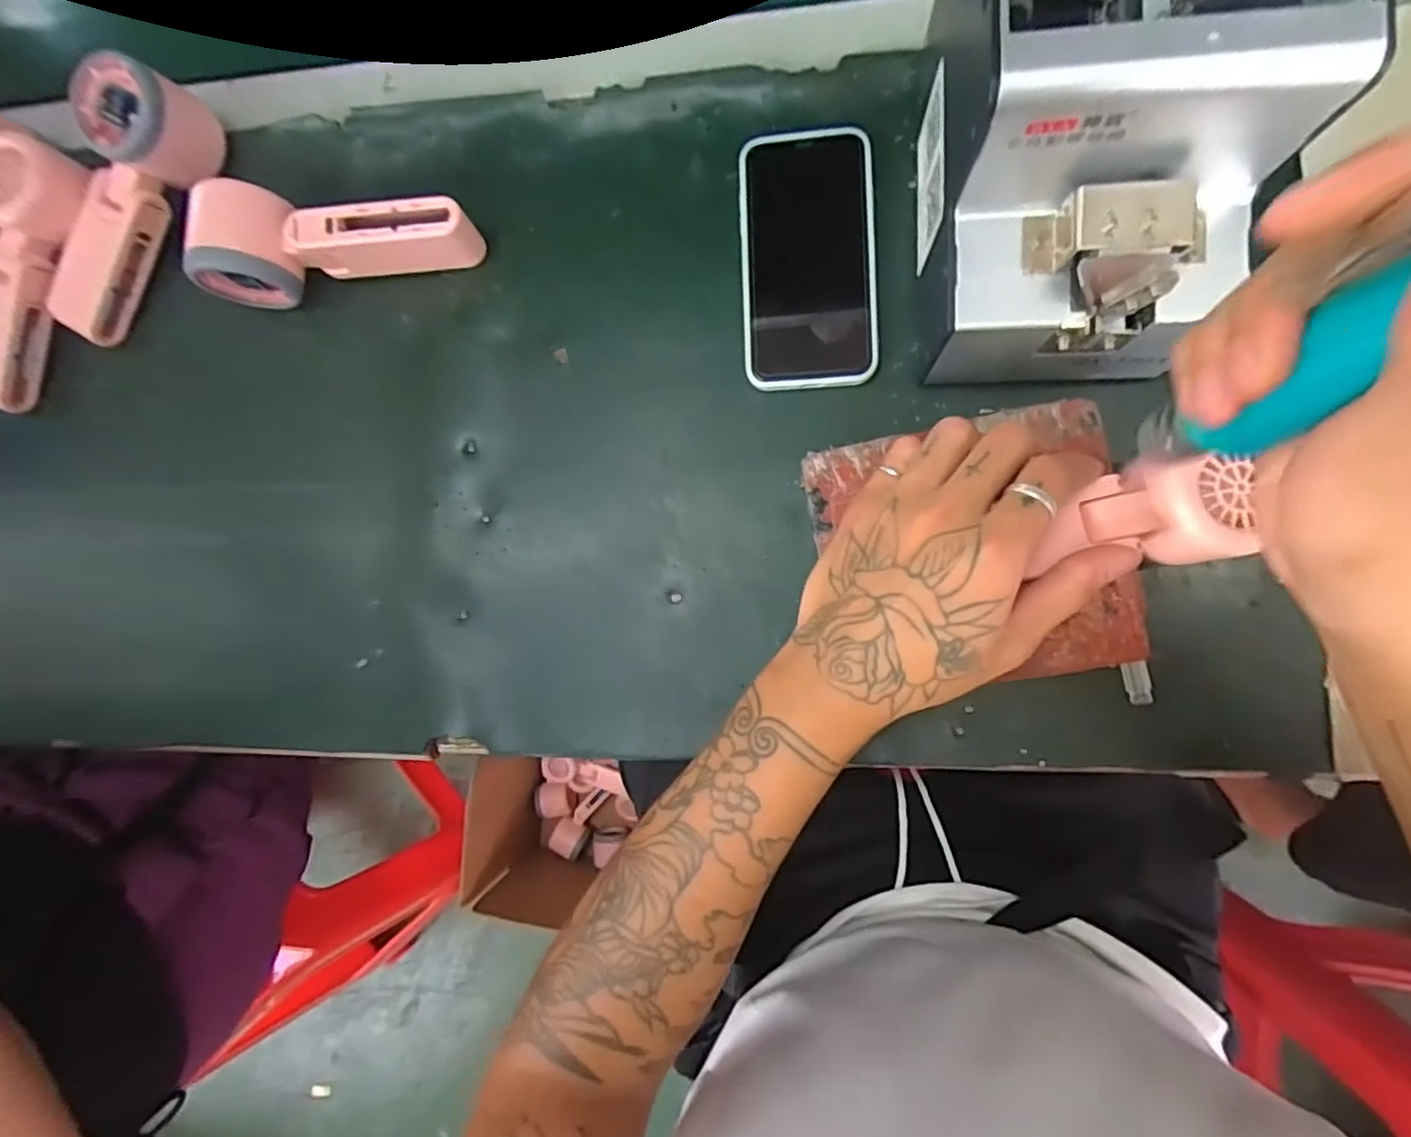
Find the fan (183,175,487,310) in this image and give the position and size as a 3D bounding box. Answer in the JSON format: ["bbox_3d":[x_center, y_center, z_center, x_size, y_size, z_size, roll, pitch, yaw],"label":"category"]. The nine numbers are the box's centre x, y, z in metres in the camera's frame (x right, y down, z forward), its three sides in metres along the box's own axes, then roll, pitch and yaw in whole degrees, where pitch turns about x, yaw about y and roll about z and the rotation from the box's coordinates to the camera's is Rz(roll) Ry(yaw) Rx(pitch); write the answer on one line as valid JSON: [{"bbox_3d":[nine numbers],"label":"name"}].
[{"bbox_3d":[-0.219,-0.190,0.392,0.155,0.052,0.058,6,87,8],"label":"fan"}]

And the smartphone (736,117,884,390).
[{"bbox_3d":[0.059,-0.178,0.378,0.075,0.008,0.146,-2,86,7],"label":"smartphone"}]

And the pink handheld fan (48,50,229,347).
[{"bbox_3d":[-0.365,-0.223,0.406,0.052,0.056,0.167,30,91,8],"label":"pink handheld fan"}]

